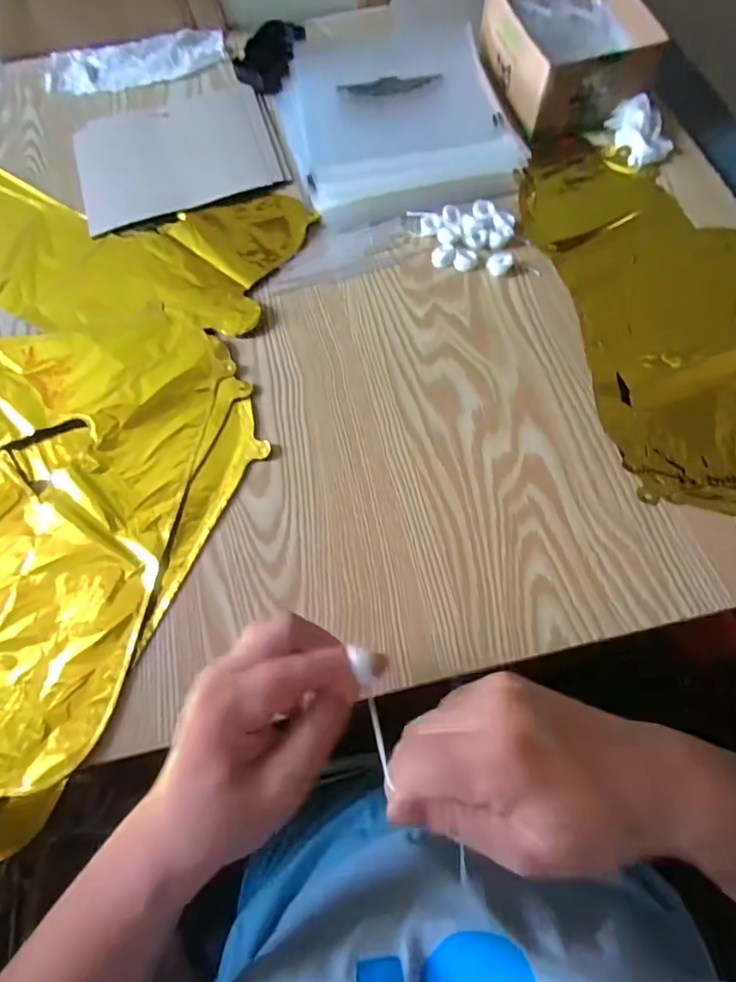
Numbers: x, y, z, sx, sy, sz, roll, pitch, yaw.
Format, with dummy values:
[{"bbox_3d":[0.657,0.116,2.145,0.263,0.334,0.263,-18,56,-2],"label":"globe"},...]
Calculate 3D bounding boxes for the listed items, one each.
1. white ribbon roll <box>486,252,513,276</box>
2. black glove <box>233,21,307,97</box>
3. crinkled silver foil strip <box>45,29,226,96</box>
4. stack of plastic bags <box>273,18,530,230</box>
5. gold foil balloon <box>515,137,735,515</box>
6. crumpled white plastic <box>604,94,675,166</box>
[{"bbox_3d":[0.121,-0.210,0.457,0.022,0.009,0.026,13,69,9],"label":"white ribbon roll"},{"bbox_3d":[-0.113,-0.501,0.573,0.065,0.031,0.107,9,68,7],"label":"black glove"},{"bbox_3d":[-0.278,-0.517,0.596,0.208,0.008,0.070,-15,67,-3],"label":"crinkled silver foil strip"},{"bbox_3d":[0.027,-0.398,0.529,0.220,0.028,0.267,-12,67,-2],"label":"stack of plastic bags"},{"bbox_3d":[0.280,-0.160,0.429,0.221,0.014,0.434,-13,67,-2],"label":"gold foil balloon"},{"bbox_3d":[0.277,-0.368,0.507,0.047,0.030,0.068,-23,68,-7],"label":"crumpled white plastic"}]

